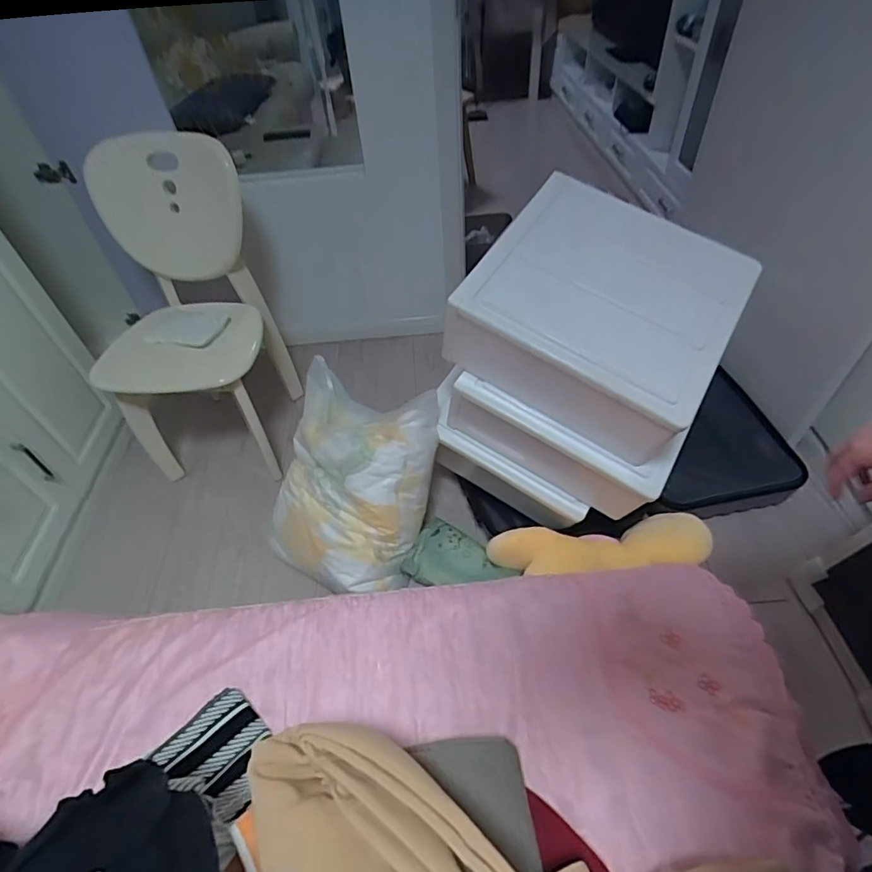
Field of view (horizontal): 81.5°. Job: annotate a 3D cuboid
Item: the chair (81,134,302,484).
[{"bbox_3d":[-0.658,-0.315,1.358,0.362,0.710,0.490,-3,48,2],"label":"chair"}]

